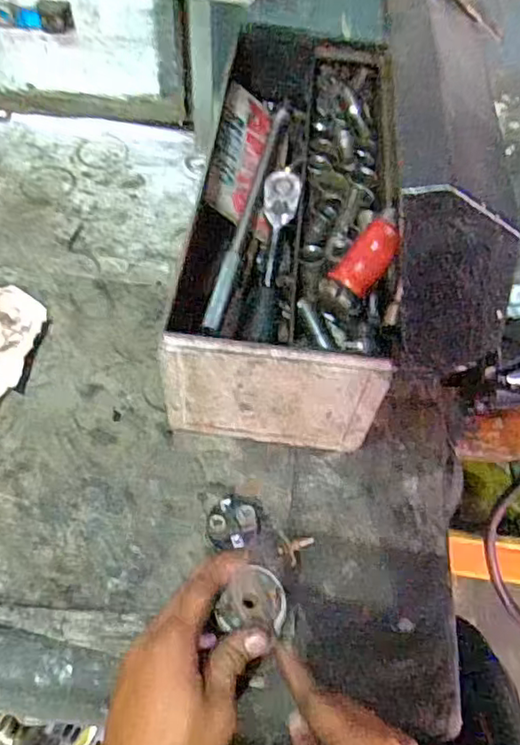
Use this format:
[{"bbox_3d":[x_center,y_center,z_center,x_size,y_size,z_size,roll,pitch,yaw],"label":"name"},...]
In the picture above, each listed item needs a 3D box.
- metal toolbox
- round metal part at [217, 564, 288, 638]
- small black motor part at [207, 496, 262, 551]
[{"bbox_3d":[0.027,-0.171,0.640,0.179,0.148,0.487,5,56,0],"label":"metal toolbox"},{"bbox_3d":[-0.004,0.159,0.408,0.046,0.007,0.043,5,56,-1],"label":"round metal part"},{"bbox_3d":[-0.022,0.130,0.505,0.045,0.029,0.049,2,56,-3],"label":"small black motor part"}]

